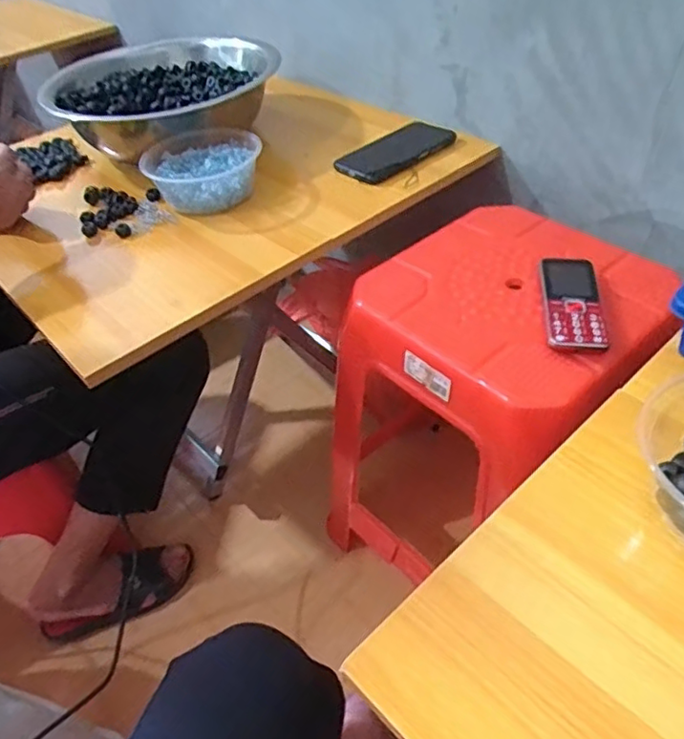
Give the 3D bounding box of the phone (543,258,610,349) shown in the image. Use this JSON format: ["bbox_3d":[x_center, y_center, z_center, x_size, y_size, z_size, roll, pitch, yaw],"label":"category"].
[{"bbox_3d":[0.218,-0.064,0.579,0.050,0.013,0.121,3,45,10],"label":"phone"}]

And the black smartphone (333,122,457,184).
[{"bbox_3d":[0.073,-0.285,0.794,0.160,0.009,0.072,-36,61,-25],"label":"black smartphone"}]

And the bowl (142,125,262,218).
[{"bbox_3d":[-0.170,-0.242,0.757,0.144,0.063,0.121,-7,44,0],"label":"bowl"}]

